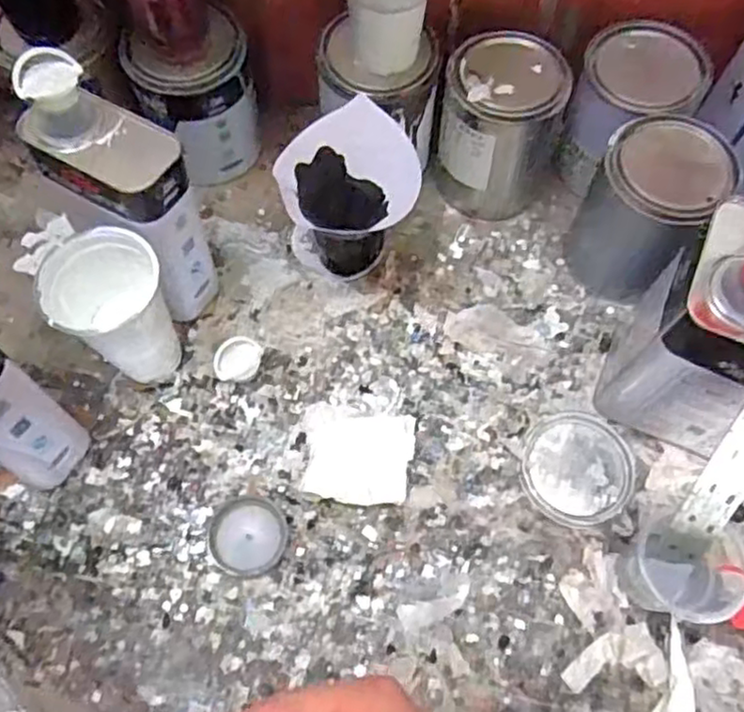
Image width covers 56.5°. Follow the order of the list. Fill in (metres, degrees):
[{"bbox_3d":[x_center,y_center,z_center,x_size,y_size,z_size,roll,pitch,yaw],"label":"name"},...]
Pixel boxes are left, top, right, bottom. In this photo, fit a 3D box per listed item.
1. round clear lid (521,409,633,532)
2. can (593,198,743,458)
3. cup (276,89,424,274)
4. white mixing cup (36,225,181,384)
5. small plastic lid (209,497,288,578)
[{"bbox_3d":[0.172,0.093,0.580,0.091,0.005,0.097,13,66,4],"label":"round clear lid"},{"bbox_3d":[0.285,0.000,0.504,0.166,0.231,0.104,18,67,6],"label":"can"},{"bbox_3d":[-0.022,-0.138,0.611,0.109,0.130,0.087,-4,66,-3],"label":"cup"},{"bbox_3d":[-0.199,-0.029,0.556,0.077,0.144,0.081,37,70,14],"label":"white mixing cup"},{"bbox_3d":[-0.097,0.142,0.544,0.058,0.006,0.059,1,66,-1],"label":"small plastic lid"}]

